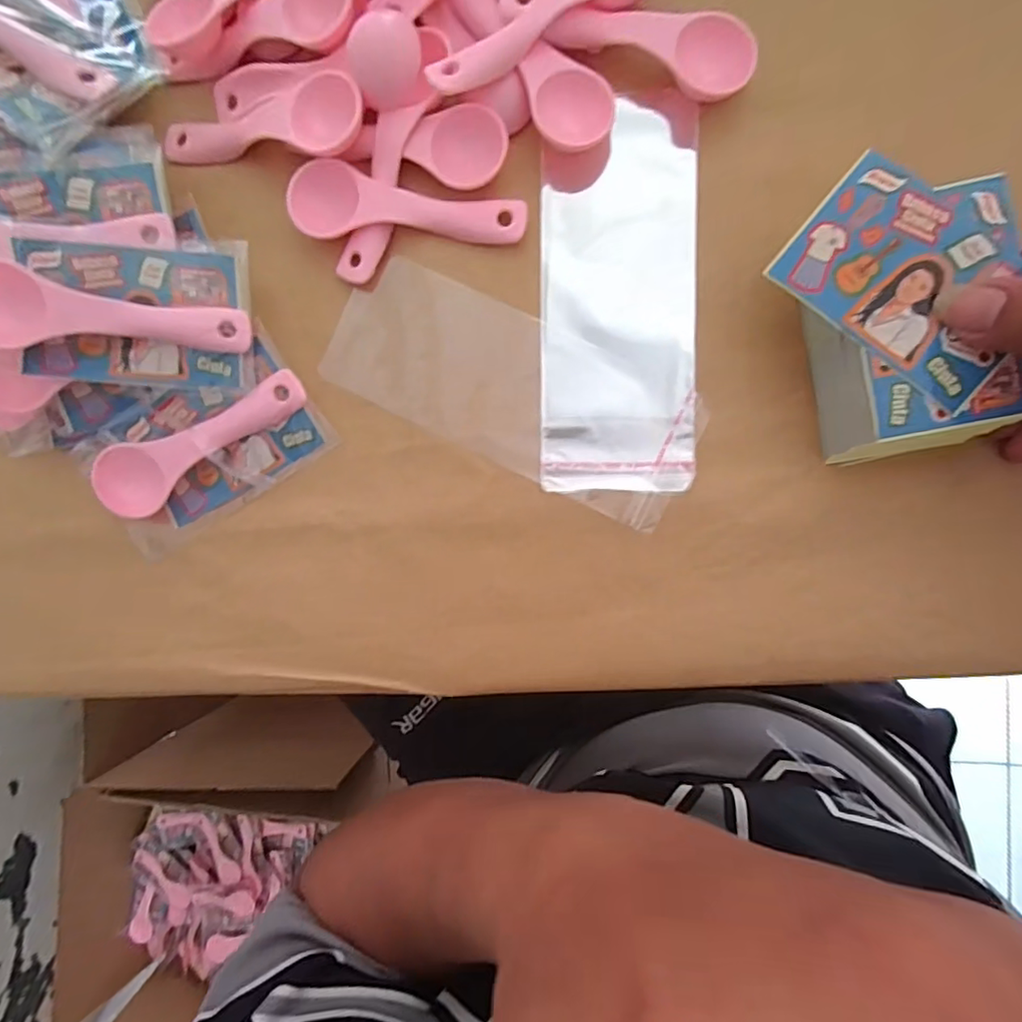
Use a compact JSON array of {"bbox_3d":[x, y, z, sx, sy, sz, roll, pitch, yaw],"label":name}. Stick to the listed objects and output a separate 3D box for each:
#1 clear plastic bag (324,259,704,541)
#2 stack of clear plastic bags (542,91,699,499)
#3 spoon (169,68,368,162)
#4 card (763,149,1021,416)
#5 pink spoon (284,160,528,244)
[{"bbox_3d":[0.002,-0.057,0.253,0.170,0.008,0.069,27,94,4],"label":"clear plastic bag"},{"bbox_3d":[0.050,-0.103,0.253,0.071,0.008,0.186,1,88,6],"label":"stack of clear plastic bags"},{"bbox_3d":[-0.120,-0.184,0.257,0.108,0.012,0.033,1,92,18],"label":"spoon"},{"bbox_3d":[0.153,-0.088,0.205,0.089,0.004,0.060,40,95,3],"label":"card"},{"bbox_3d":[-0.049,-0.144,0.253,0.111,0.011,0.033,5,93,5],"label":"pink spoon"}]

